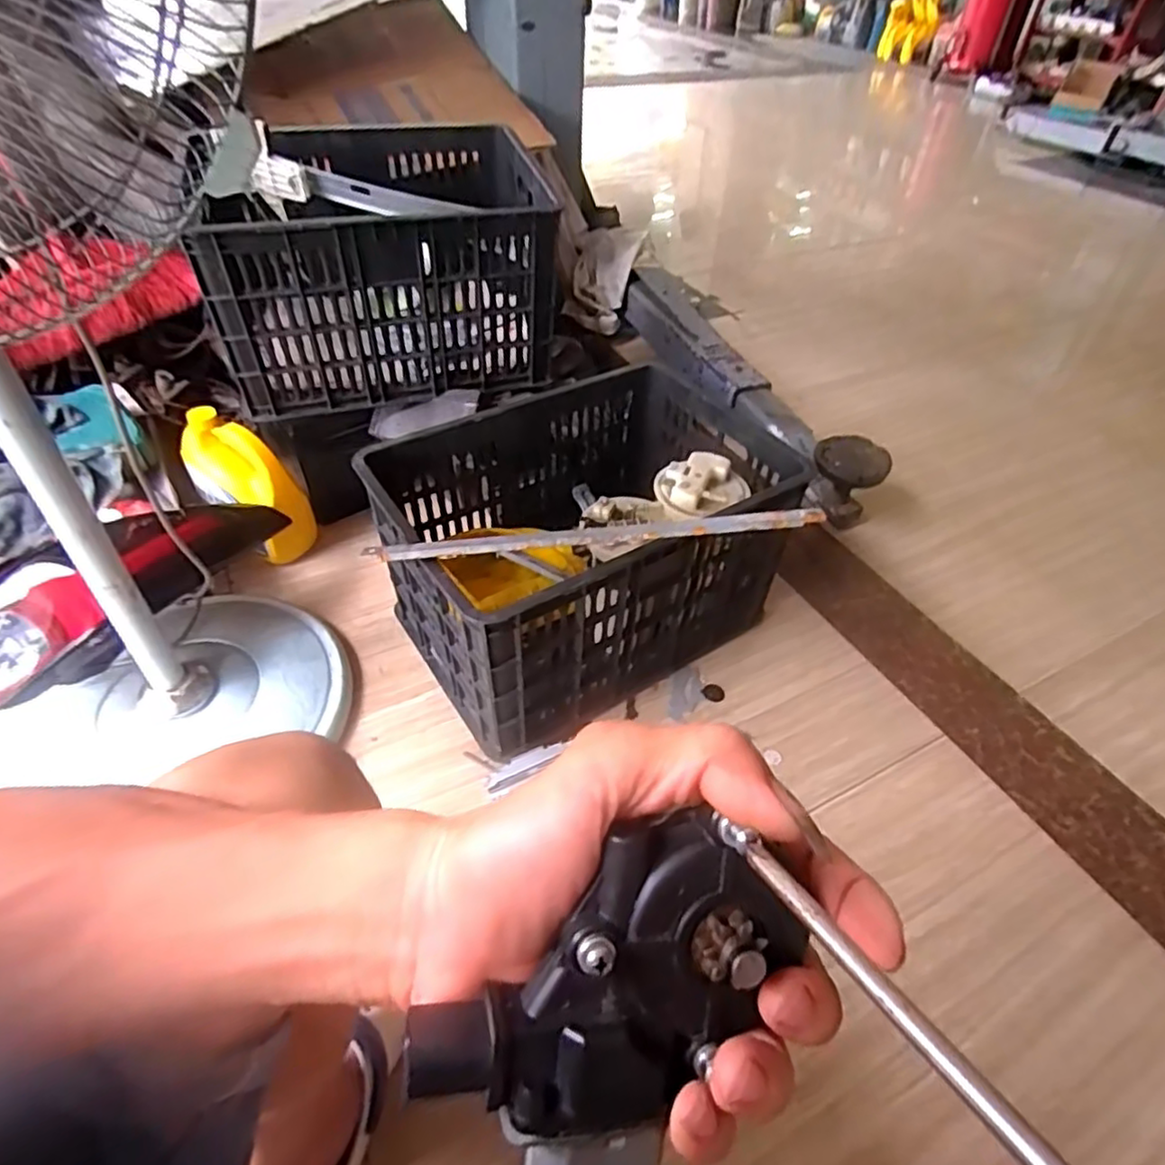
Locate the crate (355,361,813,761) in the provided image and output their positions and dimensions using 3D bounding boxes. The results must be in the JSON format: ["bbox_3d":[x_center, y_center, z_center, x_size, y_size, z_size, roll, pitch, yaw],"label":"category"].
[{"bbox_3d":[0.015,-0.047,0.914,0.496,0.276,0.380,-28,53,-25],"label":"crate"}]

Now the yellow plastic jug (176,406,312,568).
[{"bbox_3d":[-0.492,-0.153,1.013,0.119,0.248,0.083,-31,13,9],"label":"yellow plastic jug"}]

